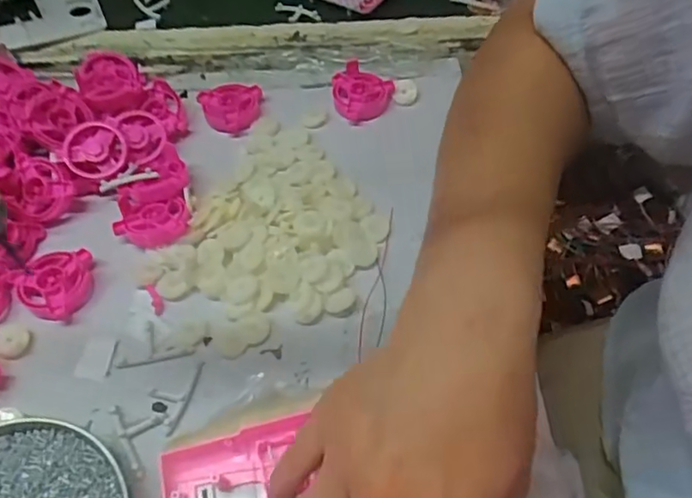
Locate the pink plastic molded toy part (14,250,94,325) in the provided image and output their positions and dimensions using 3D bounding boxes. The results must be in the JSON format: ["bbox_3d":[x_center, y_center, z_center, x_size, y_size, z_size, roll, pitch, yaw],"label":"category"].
[{"bbox_3d":[-0.206,0.023,0.423,0.045,0.020,0.048,-1,53,1],"label":"pink plastic molded toy part"}]

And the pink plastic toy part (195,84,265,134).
[{"bbox_3d":[-0.099,-0.127,0.530,0.054,0.013,0.051,-1,53,1],"label":"pink plastic toy part"}]

